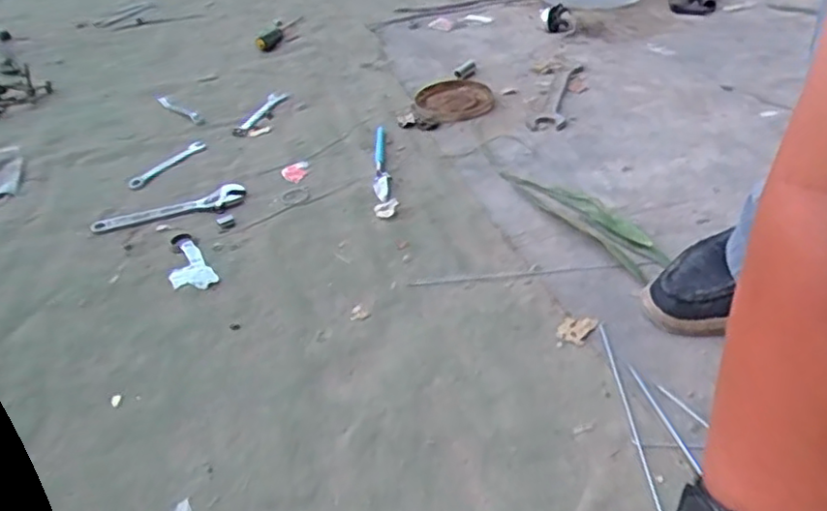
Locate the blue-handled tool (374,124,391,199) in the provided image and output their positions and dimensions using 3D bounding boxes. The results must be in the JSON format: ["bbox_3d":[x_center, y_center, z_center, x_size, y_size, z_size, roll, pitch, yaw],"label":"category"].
[{"bbox_3d":[-0.044,-0.136,0.927,0.021,0.014,0.191,-4,38,2],"label":"blue-handled tool"}]

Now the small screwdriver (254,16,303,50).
[{"bbox_3d":[-0.284,-0.485,1.406,0.032,0.021,0.208,6,39,15],"label":"small screwdriver"}]

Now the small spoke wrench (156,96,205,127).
[{"bbox_3d":[-0.394,-0.246,1.109,0.022,0.012,0.152,-33,45,-31],"label":"small spoke wrench"}]

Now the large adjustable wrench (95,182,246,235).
[{"bbox_3d":[-0.321,-0.060,0.864,0.195,0.010,0.047,-17,39,-14],"label":"large adjustable wrench"}]

